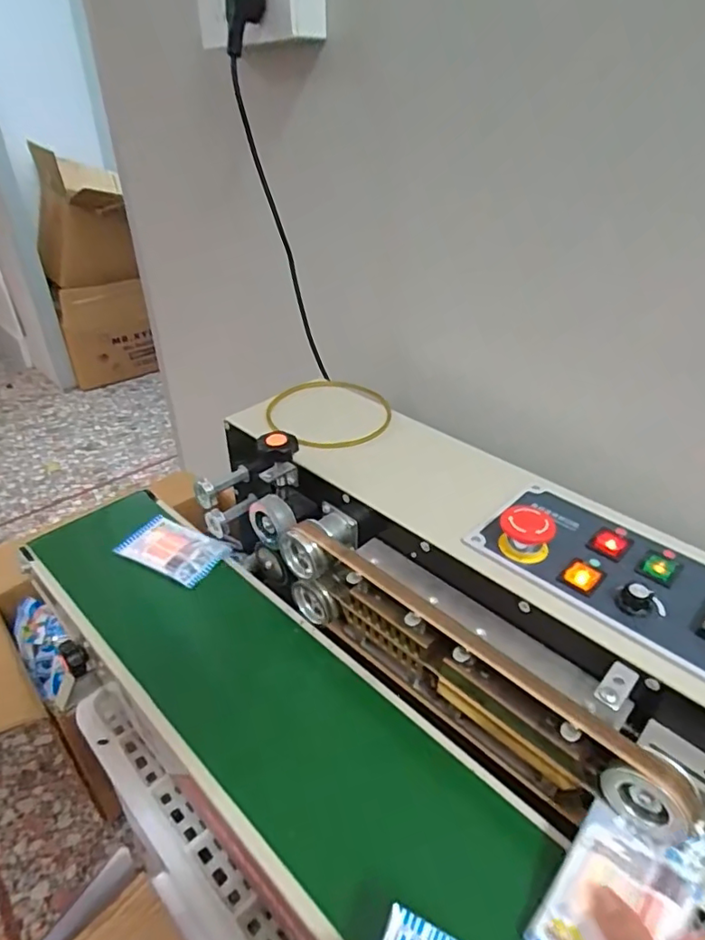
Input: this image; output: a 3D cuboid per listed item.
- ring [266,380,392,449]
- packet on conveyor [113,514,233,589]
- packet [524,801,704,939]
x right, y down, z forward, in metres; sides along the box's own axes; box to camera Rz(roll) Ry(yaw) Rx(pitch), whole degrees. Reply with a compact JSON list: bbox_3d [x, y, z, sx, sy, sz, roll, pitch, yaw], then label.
[{"bbox_3d":[-0.026,-0.064,0.603,0.132,0.009,0.142,0,34,0],"label":"ring"},{"bbox_3d":[-0.186,0.083,0.590,0.103,0.016,0.067,15,37,21],"label":"packet on conveyor"},{"bbox_3d":[0.153,0.239,0.318,0.103,0.007,0.063,-43,38,-23],"label":"packet"}]

